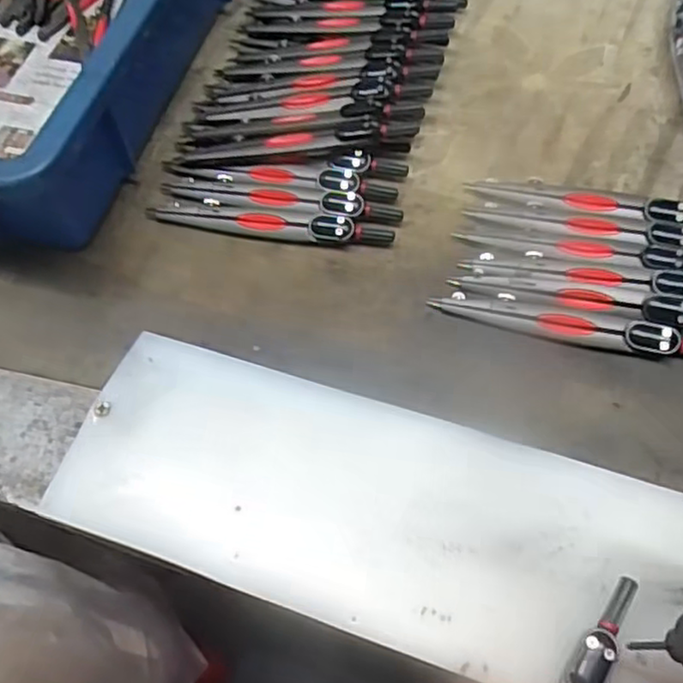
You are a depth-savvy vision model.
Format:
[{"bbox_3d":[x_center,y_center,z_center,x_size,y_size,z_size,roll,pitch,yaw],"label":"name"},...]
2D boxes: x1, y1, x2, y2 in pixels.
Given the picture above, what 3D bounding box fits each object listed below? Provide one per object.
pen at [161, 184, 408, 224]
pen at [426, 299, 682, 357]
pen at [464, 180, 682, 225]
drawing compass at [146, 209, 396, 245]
[{"bbox_3d":[-0.034,-0.076,0.355,0.130,0.011,0.016,10,64,7],"label":"pen"},{"bbox_3d":[0.109,-0.006,0.312,0.131,0.009,0.015,10,64,8],"label":"pen"},{"bbox_3d":[0.132,-0.070,0.346,0.130,0.013,0.019,14,65,9],"label":"pen"},{"bbox_3d":[-0.039,-0.062,0.349,0.130,0.013,0.014,9,64,7],"label":"drawing compass"}]

